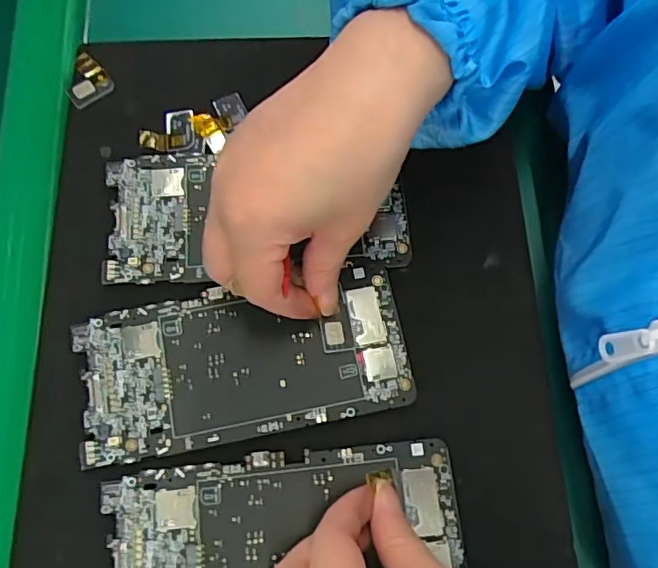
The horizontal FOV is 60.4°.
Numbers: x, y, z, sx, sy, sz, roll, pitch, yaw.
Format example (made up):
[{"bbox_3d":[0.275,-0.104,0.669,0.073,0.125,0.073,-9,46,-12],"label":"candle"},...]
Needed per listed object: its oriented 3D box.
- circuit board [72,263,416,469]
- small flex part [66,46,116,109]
[{"bbox_3d":[-0.040,0.037,0.273,0.153,0.004,0.074,-7,72,-4],"label":"circuit board"},{"bbox_3d":[-0.144,-0.121,0.332,0.026,0.004,0.034,-36,74,-9],"label":"small flex part"}]

